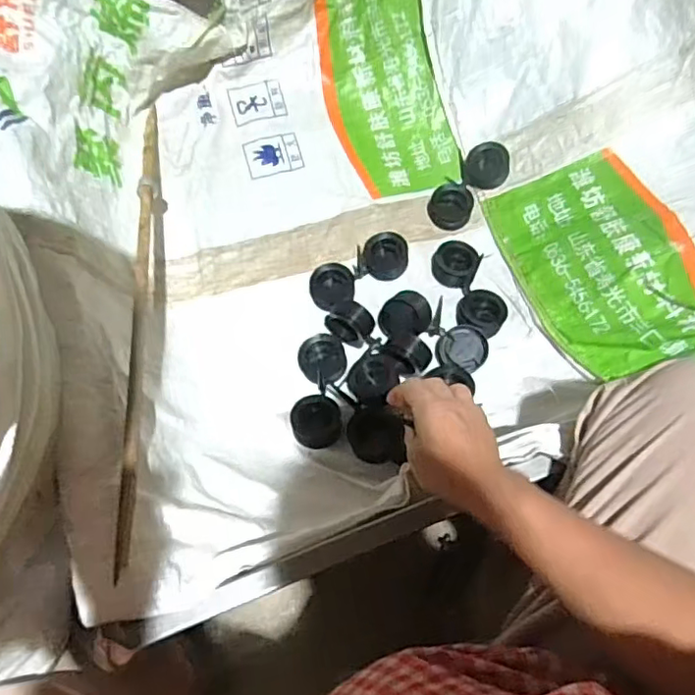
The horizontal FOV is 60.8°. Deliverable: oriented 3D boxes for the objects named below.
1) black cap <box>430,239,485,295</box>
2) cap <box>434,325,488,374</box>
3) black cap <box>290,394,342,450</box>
[{"bbox_3d":[0.143,-0.111,0.797,0.065,0.020,0.065,-2,80,14],"label":"black cap"},{"bbox_3d":[0.142,0.003,0.730,0.059,0.021,0.059,42,95,11],"label":"cap"},{"bbox_3d":[-0.036,0.089,0.704,0.057,0.030,0.062,-1,70,2],"label":"black cap"}]

